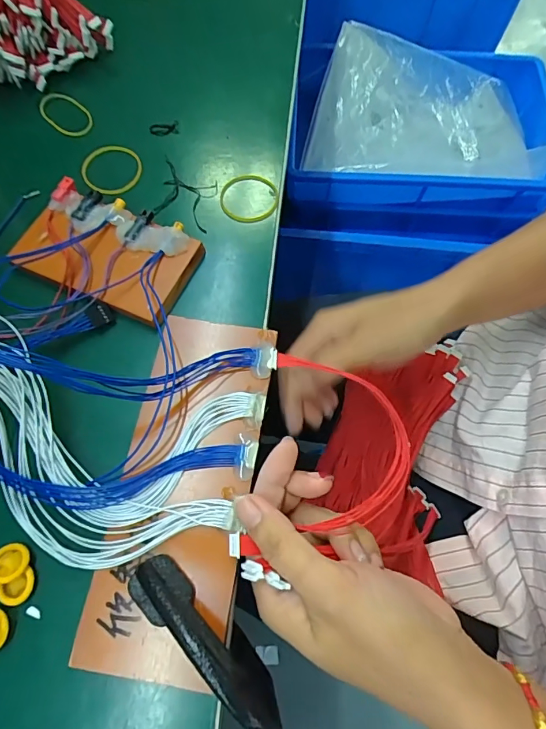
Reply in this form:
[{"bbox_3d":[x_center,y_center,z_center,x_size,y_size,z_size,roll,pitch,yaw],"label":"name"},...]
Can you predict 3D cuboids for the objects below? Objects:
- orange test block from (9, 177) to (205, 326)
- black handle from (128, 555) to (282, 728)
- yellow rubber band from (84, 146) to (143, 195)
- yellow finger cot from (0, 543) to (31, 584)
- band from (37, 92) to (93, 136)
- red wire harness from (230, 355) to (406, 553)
[{"bbox_3d":[-0.115,-0.081,0.309,0.125,0.021,0.074,27,69,10],"label":"orange test block"},{"bbox_3d":[-0.032,0.129,0.206,0.094,0.031,0.024,37,71,14],"label":"black handle"},{"bbox_3d":[-0.130,-0.157,0.354,0.047,0.006,0.049,0,67,-1],"label":"yellow rubber band"},{"bbox_3d":[-0.143,0.107,0.238,0.019,0.008,0.019,0,67,-1],"label":"yellow finger cot"},{"bbox_3d":[-0.179,-0.218,0.386,0.034,0.008,0.067,-37,72,-15],"label":"band"},{"bbox_3d":[0.034,0.056,0.258,0.095,0.021,0.119,10,67,4],"label":"red wire harness"}]

